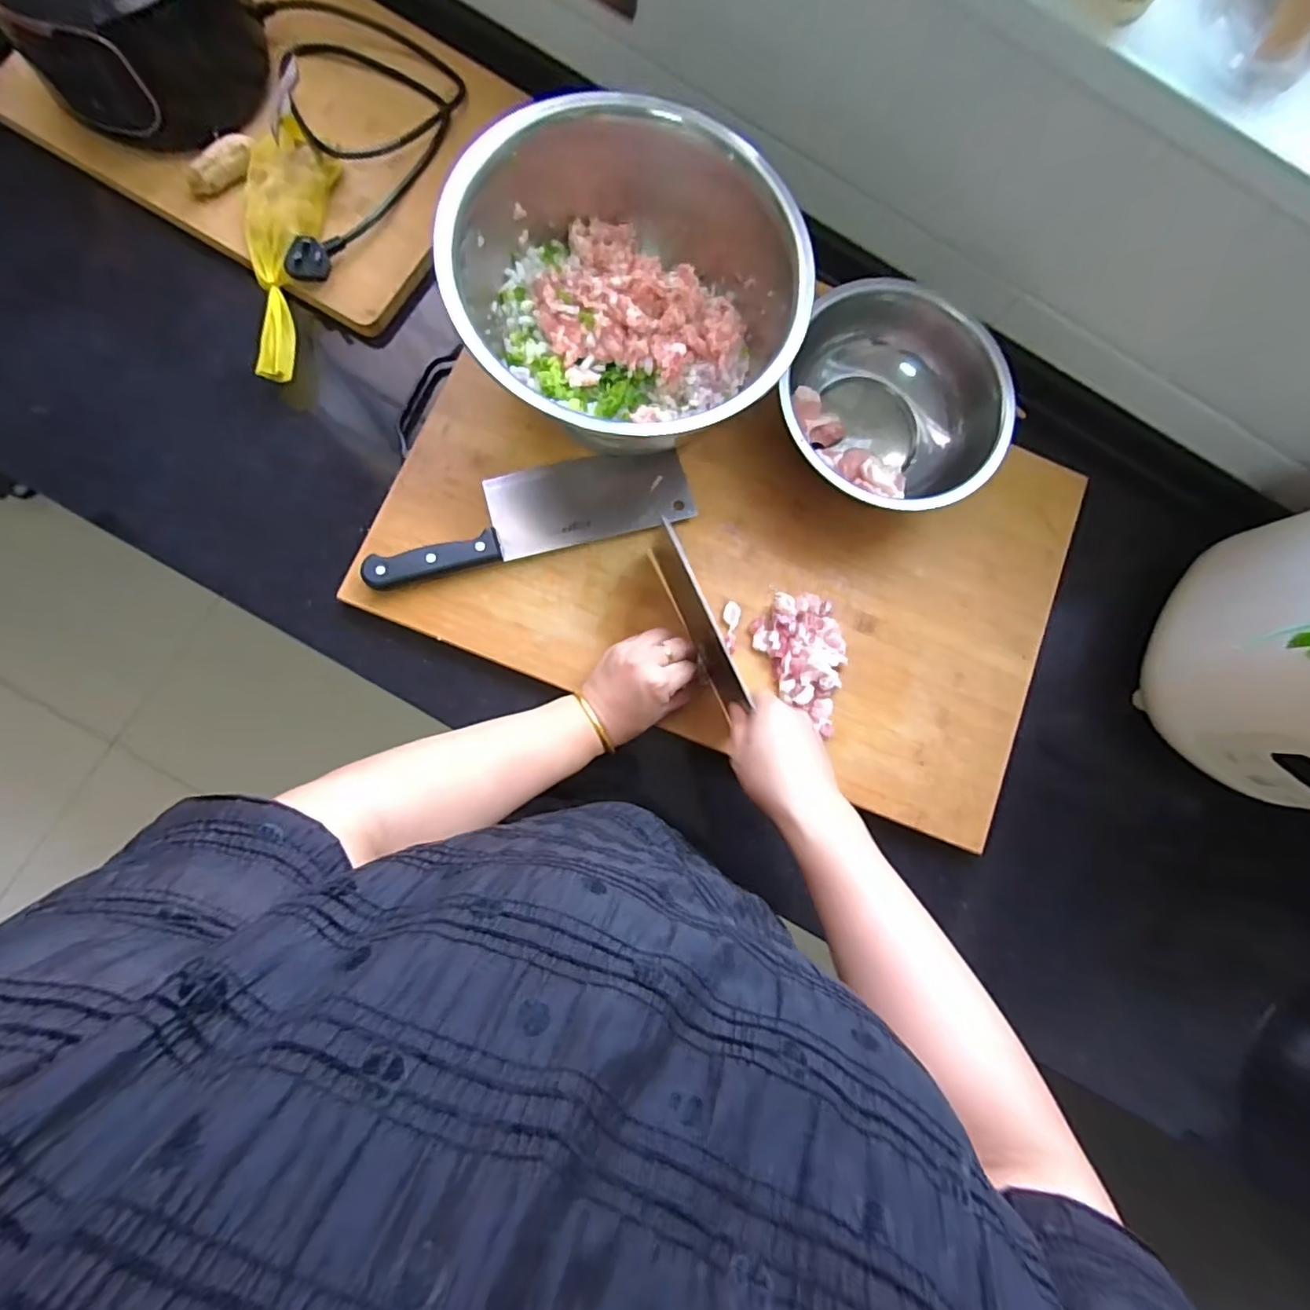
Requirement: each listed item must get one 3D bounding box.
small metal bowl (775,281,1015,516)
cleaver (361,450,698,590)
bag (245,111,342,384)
[{"bbox_3d":[0.205,-0.215,0.497,0.198,0.074,0.169,17,81,-4],"label":"small metal bowl"},{"bbox_3d":[-0.107,-0.126,0.491,0.277,0.028,0.077,-15,85,-8],"label":"cleaver"},{"bbox_3d":[-0.317,-0.350,0.494,0.066,0.035,0.222,-2,83,-7],"label":"bag"}]

